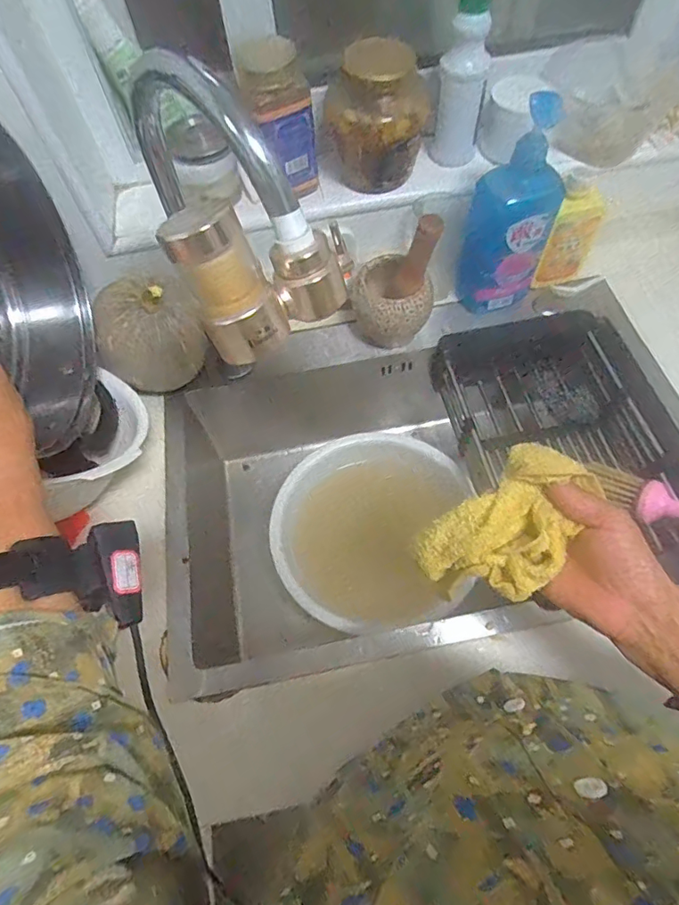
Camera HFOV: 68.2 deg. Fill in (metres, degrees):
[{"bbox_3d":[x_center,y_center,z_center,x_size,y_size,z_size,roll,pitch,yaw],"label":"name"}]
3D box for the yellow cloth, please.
[{"bbox_3d":[0.127,0.058,0.372,0.116,0.084,0.079,-29,63,-12],"label":"yellow cloth"}]

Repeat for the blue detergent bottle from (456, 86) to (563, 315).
[{"bbox_3d":[0.214,-0.285,0.630,0.092,0.218,0.066,-24,62,-9],"label":"blue detergent bottle"}]

